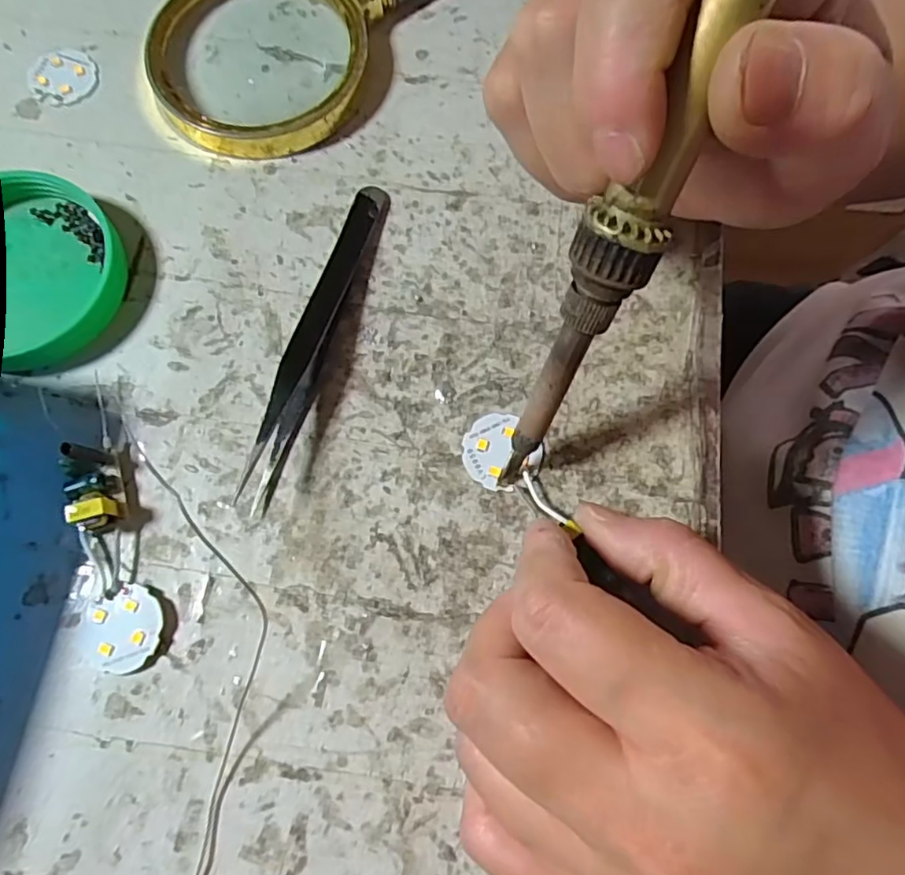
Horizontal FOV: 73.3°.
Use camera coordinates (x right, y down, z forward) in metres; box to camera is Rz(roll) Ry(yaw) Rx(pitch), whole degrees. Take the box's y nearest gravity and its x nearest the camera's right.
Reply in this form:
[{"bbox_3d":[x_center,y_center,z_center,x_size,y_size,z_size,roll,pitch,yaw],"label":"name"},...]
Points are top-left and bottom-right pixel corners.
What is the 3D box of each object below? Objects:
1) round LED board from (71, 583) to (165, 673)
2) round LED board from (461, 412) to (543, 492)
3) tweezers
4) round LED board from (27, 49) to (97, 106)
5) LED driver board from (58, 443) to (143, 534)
[{"bbox_3d":[-0.093,0.054,0.169,0.025,0.004,0.021,-18,76,-6],"label":"round LED board"},{"bbox_3d":[0.014,0.004,0.185,0.022,0.004,0.022,0,74,-1],"label":"round LED board"},{"bbox_3d":[-0.043,-0.034,0.189,0.012,0.014,0.113,18,75,4],"label":"tweezers"},{"bbox_3d":[-0.141,-0.130,0.220,0.023,0.004,0.022,0,74,-1],"label":"round LED board"},{"bbox_3d":[-0.103,0.013,0.176,0.014,0.013,0.028,-22,76,-7],"label":"LED driver board"}]

